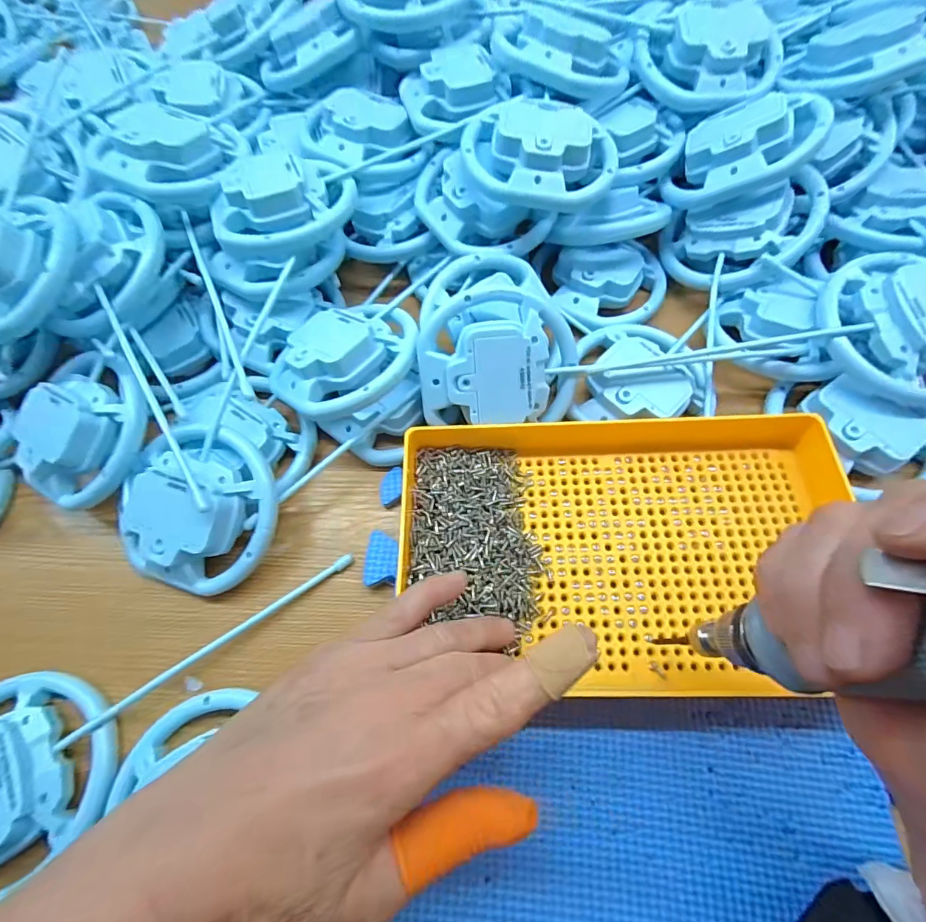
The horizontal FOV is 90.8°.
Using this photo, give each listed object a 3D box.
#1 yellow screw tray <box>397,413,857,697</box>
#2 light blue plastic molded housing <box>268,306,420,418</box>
[{"bbox_3d":[0.087,0.044,0.258,0.238,0.028,0.156,-1,66,2],"label":"yellow screw tray"},{"bbox_3d":[-0.073,-0.069,0.294,0.096,0.026,0.079,-40,70,-14],"label":"light blue plastic molded housing"}]

